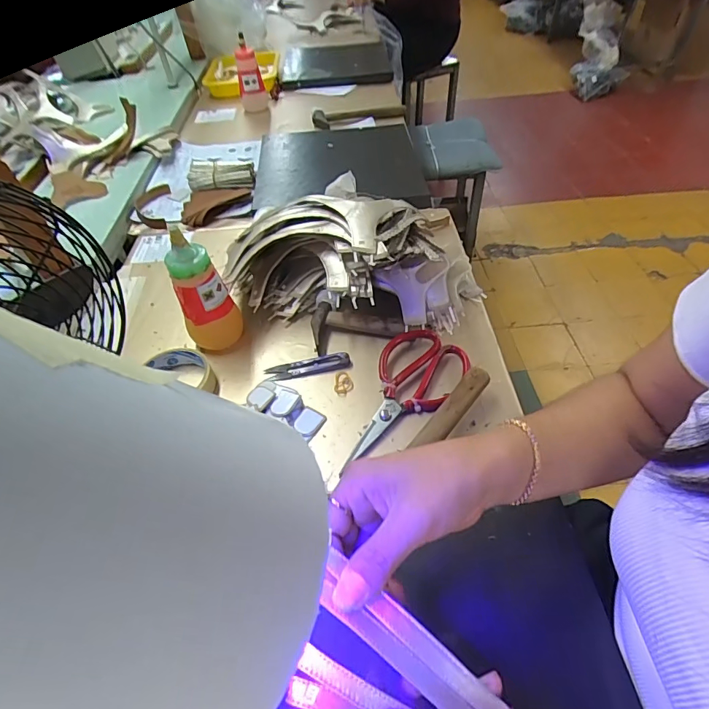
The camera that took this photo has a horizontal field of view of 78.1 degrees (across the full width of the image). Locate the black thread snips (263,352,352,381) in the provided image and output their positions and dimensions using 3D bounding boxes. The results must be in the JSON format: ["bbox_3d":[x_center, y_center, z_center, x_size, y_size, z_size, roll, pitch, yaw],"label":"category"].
[{"bbox_3d":[-0.054,0.014,0.515,0.098,0.010,0.025,-10,49,-6],"label":"black thread snips"}]

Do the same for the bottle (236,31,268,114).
[{"bbox_3d":[-0.247,-0.660,1.028,0.058,0.153,0.058,-11,49,-7],"label":"bottle"}]

